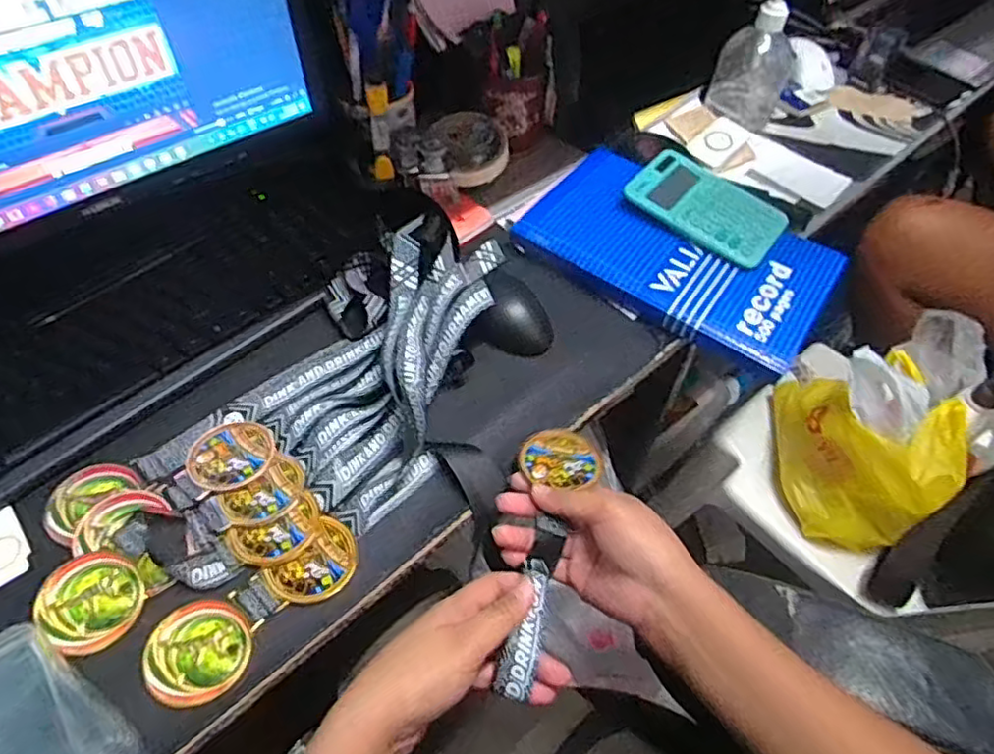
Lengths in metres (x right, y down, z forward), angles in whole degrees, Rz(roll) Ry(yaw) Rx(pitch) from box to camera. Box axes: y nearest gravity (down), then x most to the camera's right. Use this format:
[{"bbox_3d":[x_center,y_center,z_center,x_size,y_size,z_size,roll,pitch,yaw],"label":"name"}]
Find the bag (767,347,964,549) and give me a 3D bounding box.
[{"bbox_3d":[0.448,0.084,0.771,0.164,0.156,0.172,5,52,0],"label":"bag"}]

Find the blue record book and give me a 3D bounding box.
[{"bbox_3d":[0.176,-0.123,0.633,0.283,0.032,0.168,30,56,18],"label":"blue record book"}]

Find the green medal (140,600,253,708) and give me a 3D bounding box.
[{"bbox_3d":[-0.190,0.173,0.409,0.062,0.007,0.060,2,52,-3],"label":"green medal"}]

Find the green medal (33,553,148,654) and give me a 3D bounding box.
[{"bbox_3d":[-0.262,0.144,0.417,0.060,0.007,0.059,5,65,-10],"label":"green medal"}]

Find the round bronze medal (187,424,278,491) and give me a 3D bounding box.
[{"bbox_3d":[-0.202,0.059,0.489,0.065,0.005,0.057,14,53,7],"label":"round bronze medal"}]

